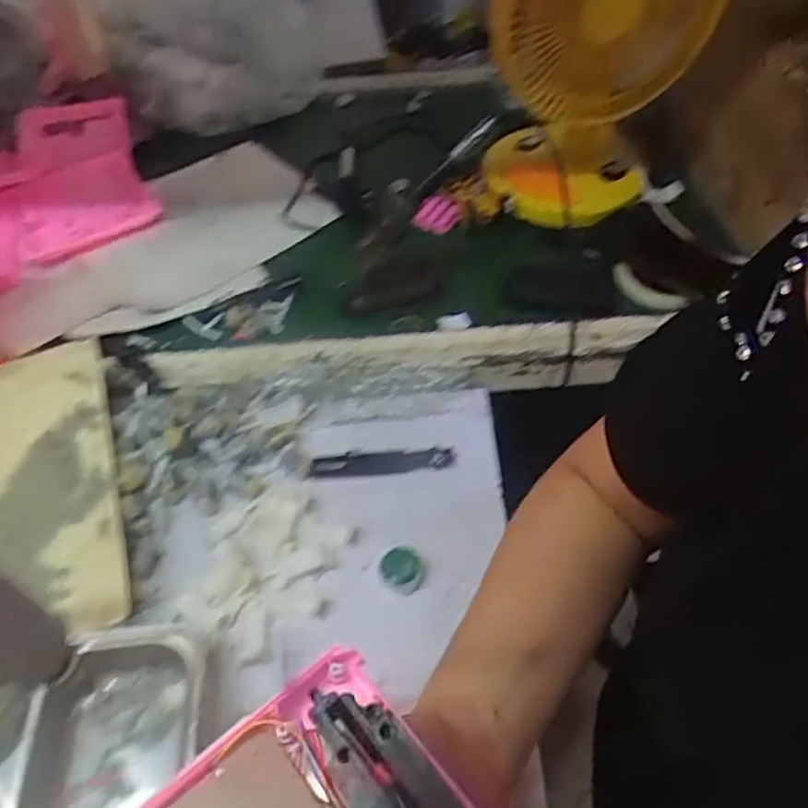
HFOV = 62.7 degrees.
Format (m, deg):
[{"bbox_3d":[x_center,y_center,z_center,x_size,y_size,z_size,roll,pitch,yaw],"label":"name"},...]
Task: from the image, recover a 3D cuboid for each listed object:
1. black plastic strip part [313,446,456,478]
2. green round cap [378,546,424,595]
[{"bbox_3d":[-0.019,0.049,0.567,0.122,0.009,0.022,-3,51,1],"label":"black plastic strip part"},{"bbox_3d":[-0.002,0.124,0.504,0.034,0.012,0.034,-2,51,2],"label":"green round cap"}]

